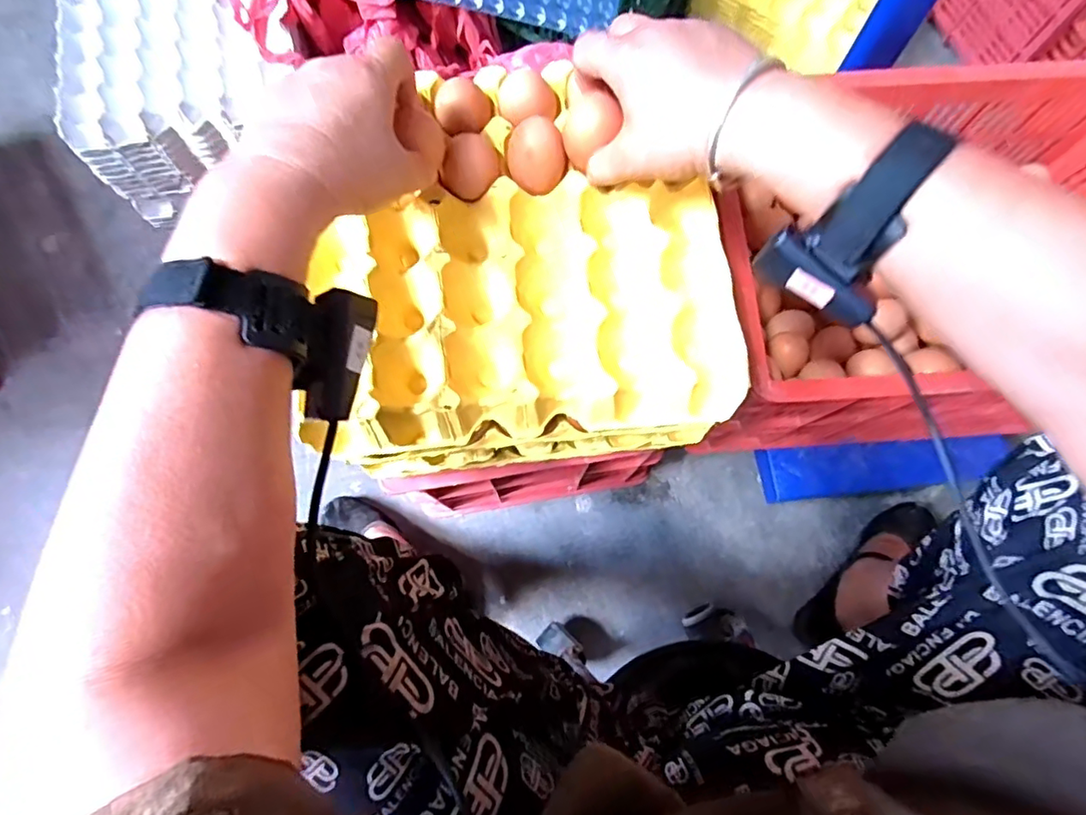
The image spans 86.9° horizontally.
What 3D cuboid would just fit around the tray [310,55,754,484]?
[{"bbox_3d":[-0.017,-0.105,0.415,0.282,0.068,0.275,-7,74,-2],"label":"tray"}]

